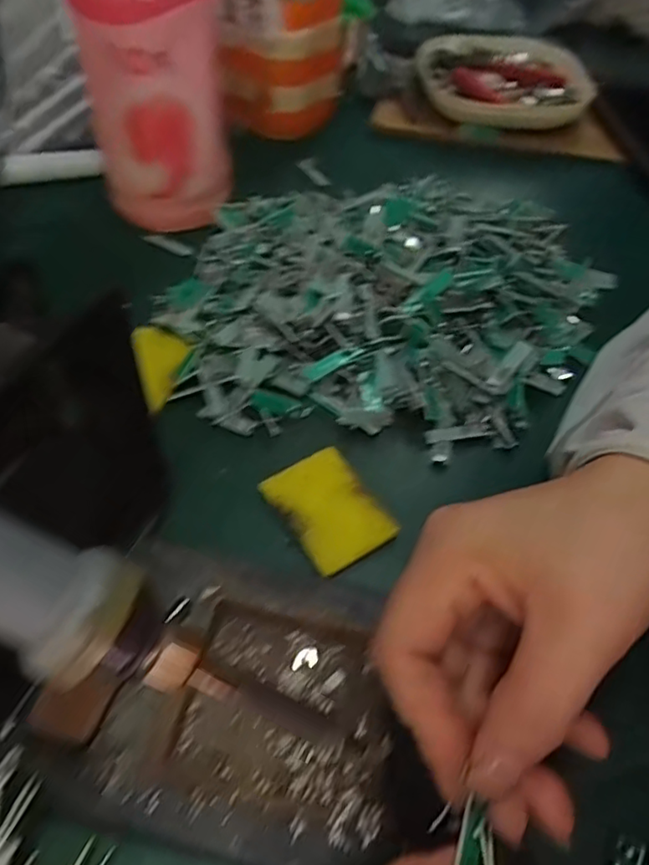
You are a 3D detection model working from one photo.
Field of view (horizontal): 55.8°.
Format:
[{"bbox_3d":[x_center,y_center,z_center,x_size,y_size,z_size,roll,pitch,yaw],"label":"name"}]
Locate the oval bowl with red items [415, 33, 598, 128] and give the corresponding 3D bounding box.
[{"bbox_3d":[0.154,-0.304,0.537,0.153,0.034,0.135,12,52,6],"label":"oval bowl with red items"}]

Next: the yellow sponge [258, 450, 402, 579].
[{"bbox_3d":[0.003,0.034,0.284,0.042,0.004,0.057,-27,58,-23],"label":"yellow sponge"}]

